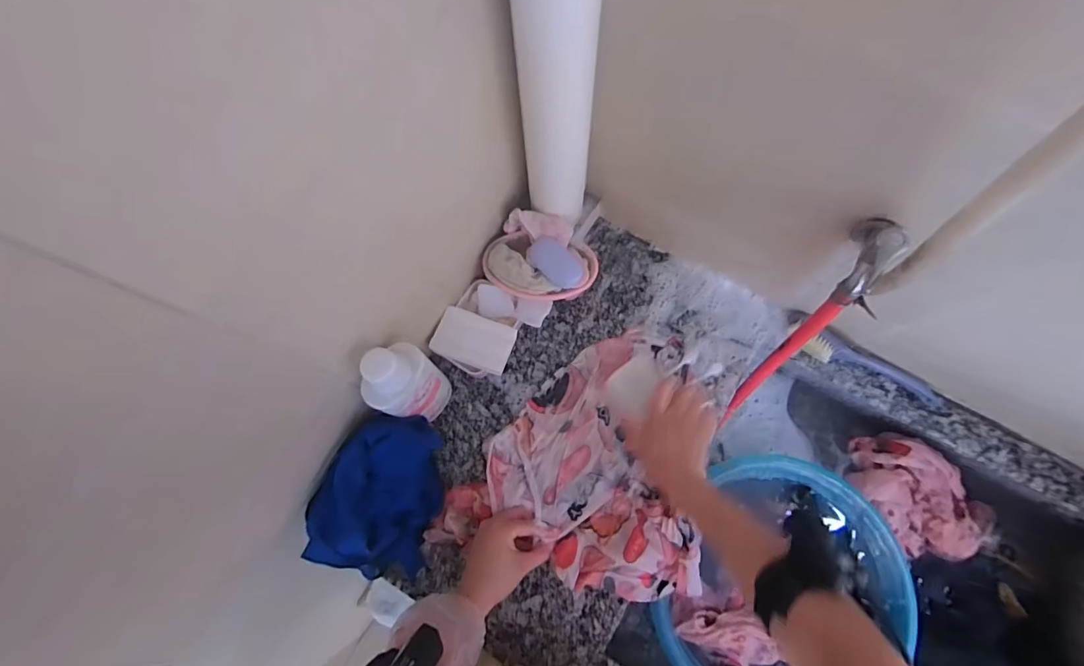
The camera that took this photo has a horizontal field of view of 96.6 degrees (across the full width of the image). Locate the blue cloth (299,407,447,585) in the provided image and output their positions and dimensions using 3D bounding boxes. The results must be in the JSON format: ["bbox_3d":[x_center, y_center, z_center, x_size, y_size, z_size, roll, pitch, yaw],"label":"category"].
[{"bbox_3d":[-0.202,0.198,0.599,0.129,0.119,0.186,13,75,5],"label":"blue cloth"}]

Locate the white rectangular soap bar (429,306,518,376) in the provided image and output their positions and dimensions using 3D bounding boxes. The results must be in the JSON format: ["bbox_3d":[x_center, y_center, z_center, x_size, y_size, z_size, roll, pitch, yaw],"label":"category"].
[{"bbox_3d":[-0.092,0.010,0.660,0.102,0.028,0.066,21,76,7],"label":"white rectangular soap bar"}]

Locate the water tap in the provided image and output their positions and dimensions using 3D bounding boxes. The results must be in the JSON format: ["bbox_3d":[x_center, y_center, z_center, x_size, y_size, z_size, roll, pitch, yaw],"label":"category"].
[{"bbox_3d":[0.324,-0.072,0.470,0.033,0.088,0.084,12,75,5],"label":"water tap"}]

